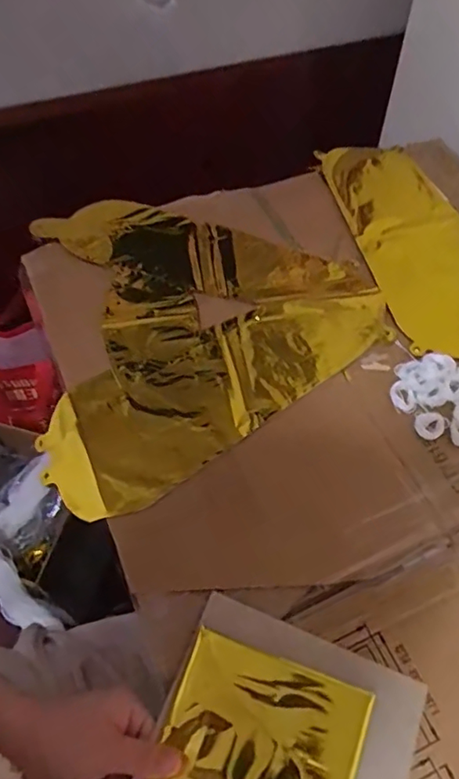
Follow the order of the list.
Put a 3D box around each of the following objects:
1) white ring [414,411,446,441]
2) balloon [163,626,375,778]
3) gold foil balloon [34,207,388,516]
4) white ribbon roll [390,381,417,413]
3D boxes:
[{"bbox_3d":[0.178,0.032,0.491,0.029,0.004,0.025,-26,60,-16],"label":"white ring"},{"bbox_3d":[0.016,0.248,0.360,0.126,0.011,0.137,17,58,11],"label":"balloon"},{"bbox_3d":[-0.064,-0.088,0.583,0.352,0.033,0.357,-29,61,-18],"label":"gold foil balloon"},{"bbox_3d":[0.160,0.007,0.512,0.021,0.004,0.032,-16,58,-11],"label":"white ribbon roll"}]

